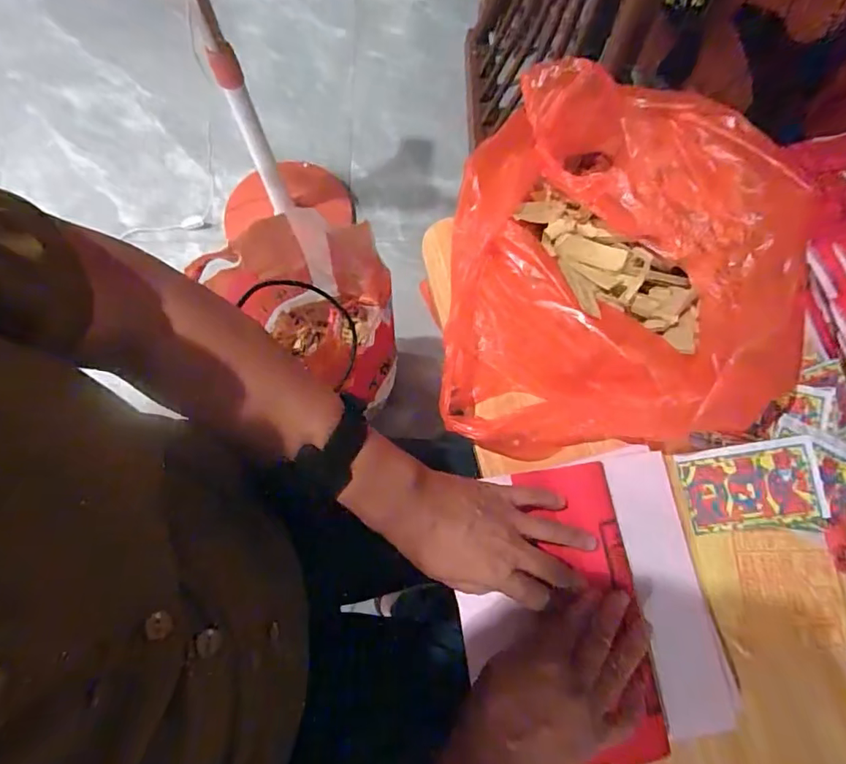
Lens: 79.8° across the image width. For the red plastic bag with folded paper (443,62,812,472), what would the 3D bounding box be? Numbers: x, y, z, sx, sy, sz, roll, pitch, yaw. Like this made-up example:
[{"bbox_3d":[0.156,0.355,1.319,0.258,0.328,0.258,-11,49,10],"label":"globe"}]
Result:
[{"bbox_3d":[0.169,-0.097,0.447,0.282,0.104,0.309,4,76,2],"label":"red plastic bag with folded paper"}]

